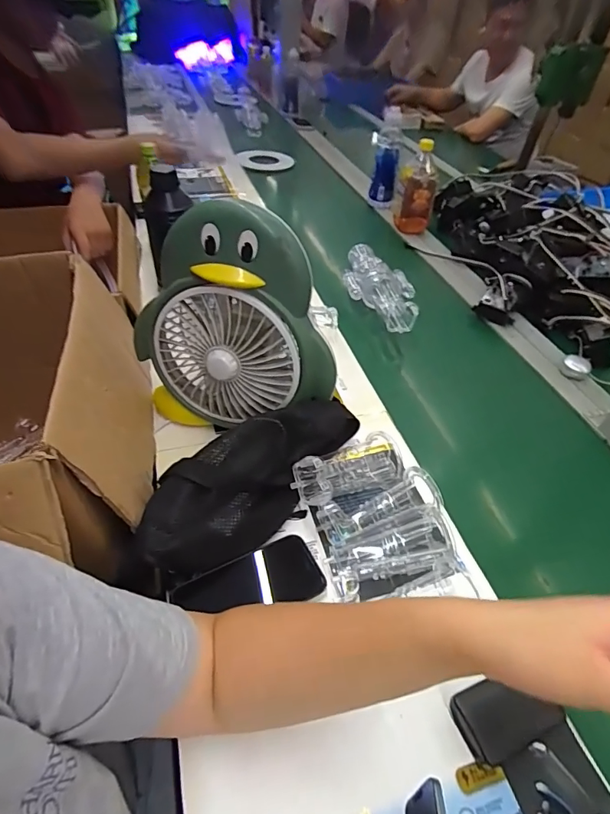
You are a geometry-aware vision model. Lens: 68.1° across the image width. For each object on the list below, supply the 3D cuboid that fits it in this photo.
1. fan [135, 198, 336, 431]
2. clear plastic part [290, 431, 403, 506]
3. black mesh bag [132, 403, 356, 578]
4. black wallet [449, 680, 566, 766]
[{"bbox_3d":[-0.088,-0.088,0.542,0.252,0.270,0.076,12,45,8],"label":"fan"},{"bbox_3d":[0.058,0.072,0.535,0.144,0.052,0.057,-10,45,-34],"label":"clear plastic part"},{"bbox_3d":[-0.064,0.082,0.514,0.121,0.075,0.265,34,52,27],"label":"black mesh bag"},{"bbox_3d":[0.180,0.271,0.402,0.094,0.015,0.053,-14,48,-18],"label":"black wallet"}]

